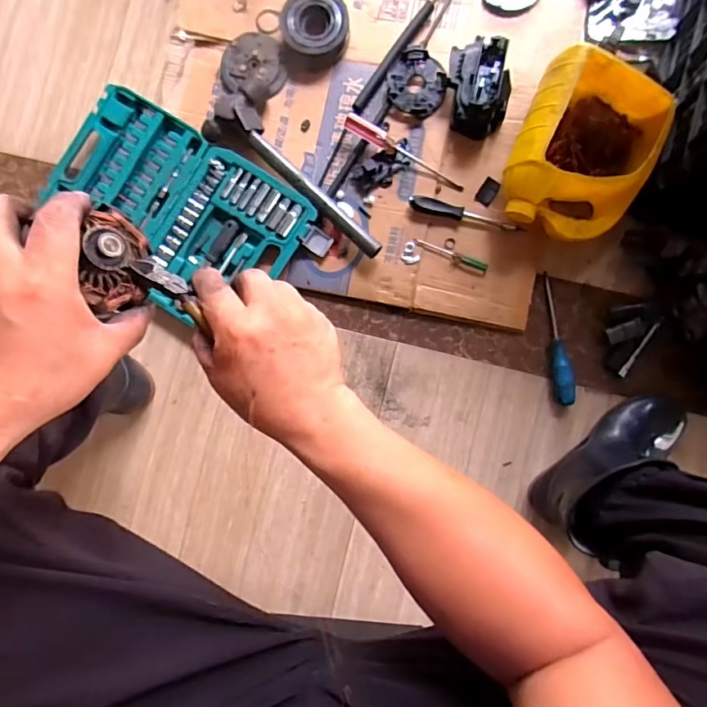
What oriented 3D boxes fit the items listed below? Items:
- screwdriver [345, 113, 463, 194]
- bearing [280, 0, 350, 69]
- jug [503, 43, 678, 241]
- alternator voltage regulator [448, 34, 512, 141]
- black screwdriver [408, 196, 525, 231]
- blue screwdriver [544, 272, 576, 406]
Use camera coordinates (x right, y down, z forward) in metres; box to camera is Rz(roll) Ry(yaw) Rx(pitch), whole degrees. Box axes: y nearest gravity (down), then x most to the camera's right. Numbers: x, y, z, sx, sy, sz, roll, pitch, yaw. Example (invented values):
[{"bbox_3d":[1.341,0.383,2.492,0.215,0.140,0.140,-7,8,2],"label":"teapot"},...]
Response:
[{"bbox_3d":[0.076,-0.299,0.701,0.197,0.021,0.021,29,87,-1],"label":"screwdriver"},{"bbox_3d":[-0.059,-0.497,0.720,0.104,0.037,0.107,0,86,3],"label":"bearing"},{"bbox_3d":[0.312,-0.271,0.638,0.176,0.116,0.222,22,88,4],"label":"jug"},{"bbox_3d":[0.180,-0.379,0.672,0.080,0.068,0.121,-6,86,2],"label":"alternator voltage regulator"},{"bbox_3d":[0.164,-0.204,0.687,0.166,0.025,0.018,15,87,3],"label":"black screwdriver"},{"bbox_3d":[0.303,-0.022,0.692,0.028,0.031,0.192,-3,86,2],"label":"blue screwdriver"}]

